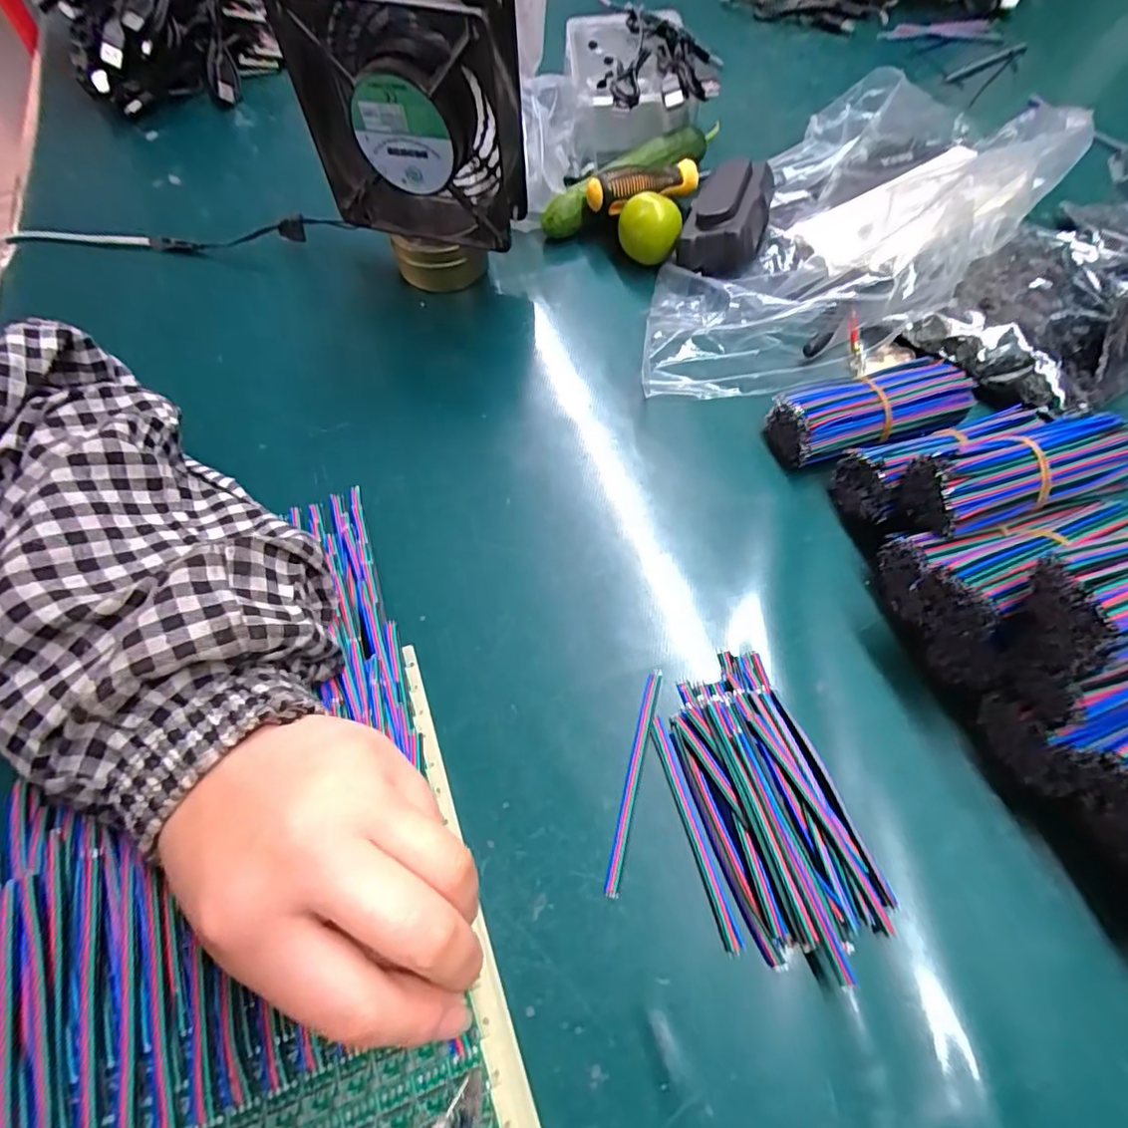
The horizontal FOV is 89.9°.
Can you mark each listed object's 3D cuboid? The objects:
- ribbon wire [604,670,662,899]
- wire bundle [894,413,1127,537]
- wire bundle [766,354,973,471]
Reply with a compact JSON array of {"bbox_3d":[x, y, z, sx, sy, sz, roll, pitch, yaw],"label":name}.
[{"bbox_3d":[0.032,0.095,0.255,0.006,0.004,0.098,13,65,9],"label":"ribbon wire"},{"bbox_3d":[0.215,-0.041,0.268,0.097,0.043,0.037,-15,64,-5],"label":"wire bundle"},{"bbox_3d":[0.174,-0.085,0.325,0.100,0.038,0.043,-15,64,-5],"label":"wire bundle"}]

